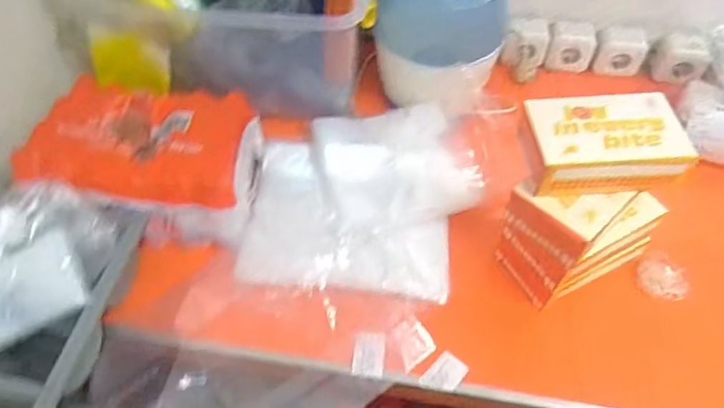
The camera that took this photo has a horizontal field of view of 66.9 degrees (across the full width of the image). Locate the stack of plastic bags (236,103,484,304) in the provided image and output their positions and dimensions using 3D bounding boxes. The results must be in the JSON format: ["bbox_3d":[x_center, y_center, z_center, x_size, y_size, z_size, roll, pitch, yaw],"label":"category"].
[{"bbox_3d":[0.004,-0.020,0.850,0.338,0.040,0.332,4,54,3],"label":"stack of plastic bags"}]

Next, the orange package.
[{"bbox_3d":[-0.321,-0.082,0.823,0.313,0.117,0.198,4,54,3],"label":"orange package"}]

